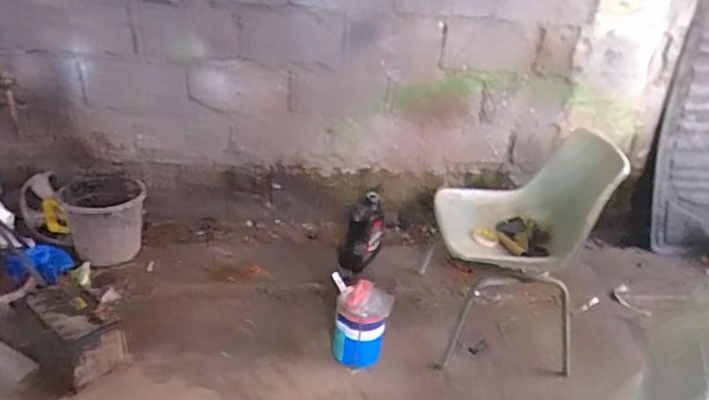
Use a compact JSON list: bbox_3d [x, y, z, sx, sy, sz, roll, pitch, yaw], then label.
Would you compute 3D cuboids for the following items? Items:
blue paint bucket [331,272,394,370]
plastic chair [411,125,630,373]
[{"bbox_3d":[0.024,0.395,1.807,0.184,0.220,0.196,4,30,-2],"label":"blue paint bucket"},{"bbox_3d":[0.512,0.147,1.890,0.493,0.755,0.478,3,30,-3],"label":"plastic chair"}]

